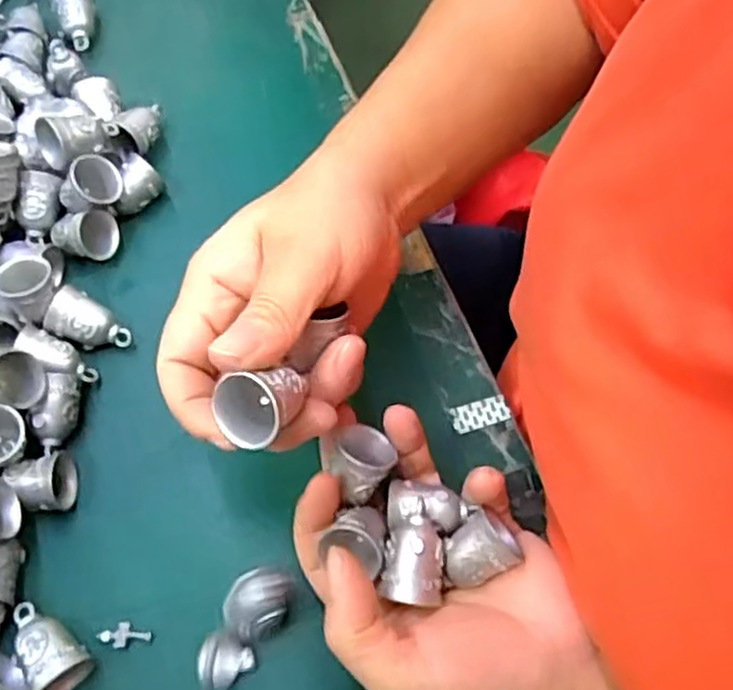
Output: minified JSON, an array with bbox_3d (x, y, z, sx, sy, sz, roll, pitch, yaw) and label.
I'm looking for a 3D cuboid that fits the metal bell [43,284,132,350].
[{"bbox_3d":[-0.130,-0.010,0.342,0.034,0.025,0.022,21,66,7],"label":"metal bell"}]

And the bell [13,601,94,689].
[{"bbox_3d":[-0.123,0.116,0.282,0.021,0.021,0.038,-25,69,-14],"label":"bell"}]

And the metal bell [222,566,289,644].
[{"bbox_3d":[-0.043,0.104,0.291,0.025,0.029,0.026,1,65,-2],"label":"metal bell"}]

